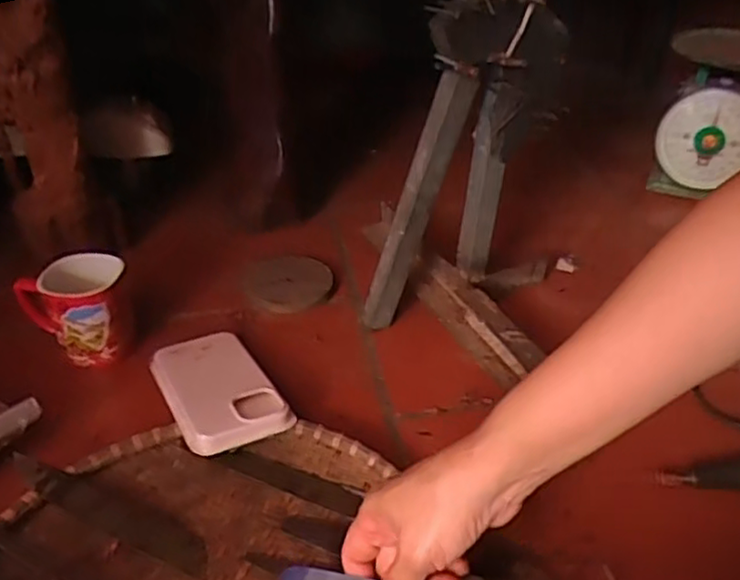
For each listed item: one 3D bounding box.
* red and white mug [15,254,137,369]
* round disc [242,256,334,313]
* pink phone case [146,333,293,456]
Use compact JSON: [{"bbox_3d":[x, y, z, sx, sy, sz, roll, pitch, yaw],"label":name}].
[{"bbox_3d":[-0.299,0.014,0.667,0.125,0.096,0.081,1,35,4],"label":"red and white mug"},{"bbox_3d":[-0.096,-0.014,0.779,0.096,0.012,0.109,-10,36,-12],"label":"round disc"},{"bbox_3d":[-0.140,0.086,0.609,0.090,0.018,0.165,-14,30,-24],"label":"pink phone case"}]

